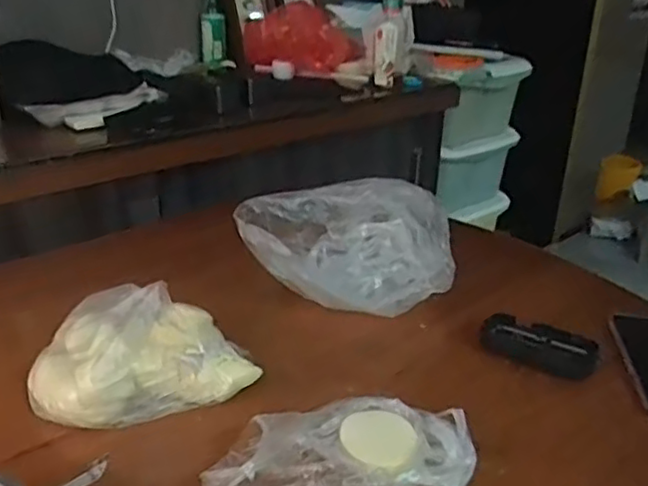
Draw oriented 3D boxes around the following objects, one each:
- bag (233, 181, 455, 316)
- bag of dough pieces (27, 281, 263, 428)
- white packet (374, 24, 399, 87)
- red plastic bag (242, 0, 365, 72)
[{"bbox_3d":[0.024,0.002,0.714,0.224,0.114,0.095,-6,26,-15],"label":"bag"},{"bbox_3d":[-0.158,0.087,0.578,0.188,0.086,0.109,-6,26,-16],"label":"bag of dough pieces"},{"bbox_3d":[0.126,-0.391,1.375,0.046,0.124,0.021,5,25,8],"label":"white packet"},{"bbox_3d":[-0.041,-0.419,1.352,0.244,0.109,0.203,0,25,-2],"label":"red plastic bag"}]

